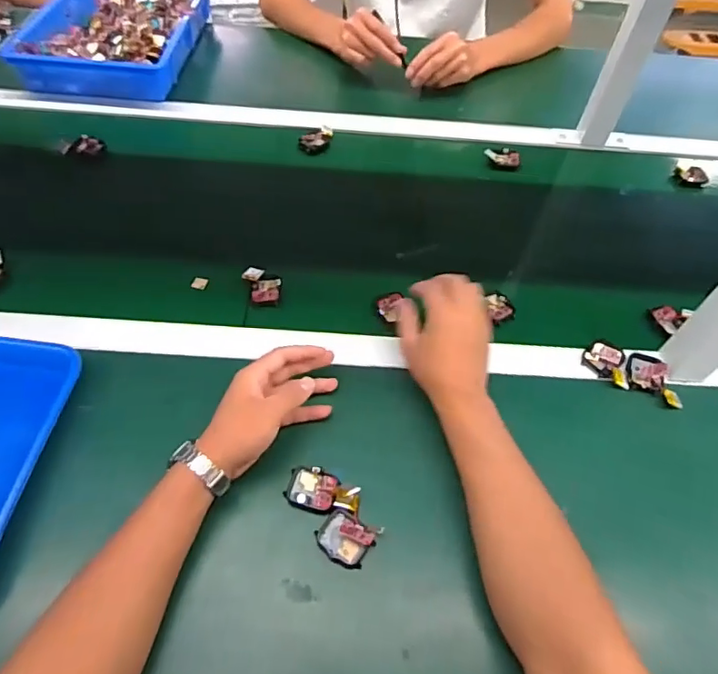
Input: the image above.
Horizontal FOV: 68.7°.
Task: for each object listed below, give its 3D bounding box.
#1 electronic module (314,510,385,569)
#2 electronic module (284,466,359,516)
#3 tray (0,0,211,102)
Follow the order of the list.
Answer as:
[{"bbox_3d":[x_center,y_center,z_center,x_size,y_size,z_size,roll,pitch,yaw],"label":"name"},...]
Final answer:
[{"bbox_3d":[-0.011,0.177,0.462,0.050,0.018,0.039,24,57,13],"label":"electronic module"},{"bbox_3d":[-0.033,0.143,0.483,0.067,0.012,0.038,13,55,6],"label":"electronic module"},{"bbox_3d":[-0.421,-0.543,0.914,0.264,0.057,0.378,7,55,1],"label":"tray"}]

